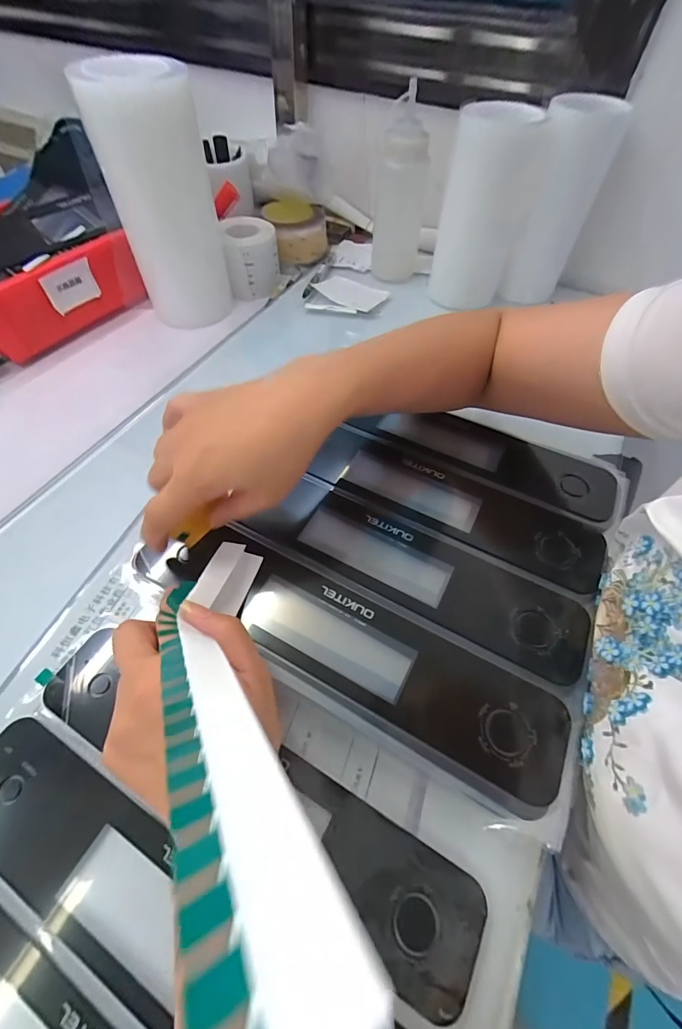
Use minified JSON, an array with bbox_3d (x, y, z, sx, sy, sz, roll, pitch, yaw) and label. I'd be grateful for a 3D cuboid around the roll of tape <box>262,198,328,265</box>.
[{"bbox_3d":[-0.072,-0.454,0.623,0.089,0.059,0.086,1,56,-1],"label":"roll of tape"}]

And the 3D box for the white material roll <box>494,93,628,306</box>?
[{"bbox_3d":[0.269,-0.378,0.502,0.068,0.211,0.080,31,61,18],"label":"white material roll"}]

